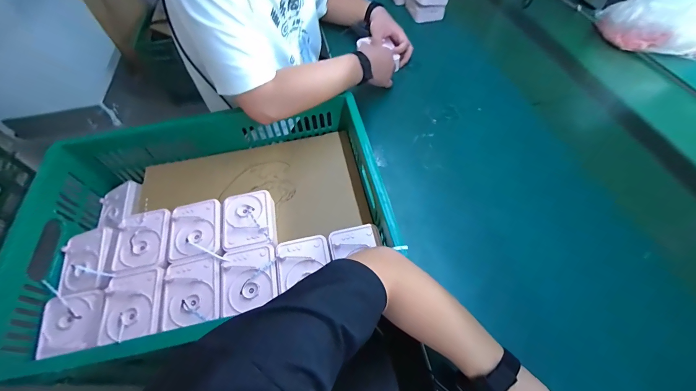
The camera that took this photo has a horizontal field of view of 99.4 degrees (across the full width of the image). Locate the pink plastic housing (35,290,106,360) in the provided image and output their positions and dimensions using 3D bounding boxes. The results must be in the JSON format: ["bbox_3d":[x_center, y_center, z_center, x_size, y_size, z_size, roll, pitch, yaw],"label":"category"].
[{"bbox_3d":[-0.481,0.223,0.520,0.092,0.027,0.097,-13,57,-5],"label":"pink plastic housing"}]

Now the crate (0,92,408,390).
[{"bbox_3d":[-0.279,0.033,0.618,0.657,0.157,0.459,-13,57,-5],"label":"crate"}]

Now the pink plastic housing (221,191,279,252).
[{"bbox_3d":[-0.196,0.058,0.603,0.102,0.052,0.125,-11,57,-3],"label":"pink plastic housing"}]

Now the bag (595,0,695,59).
[{"bbox_3d":[0.849,-0.506,0.764,0.189,0.210,0.248,-8,56,-1],"label":"bag"}]

